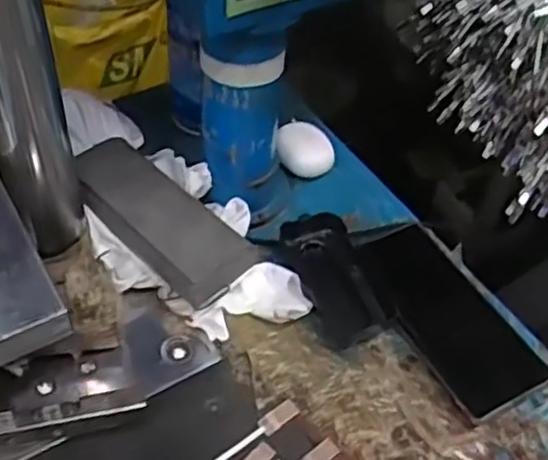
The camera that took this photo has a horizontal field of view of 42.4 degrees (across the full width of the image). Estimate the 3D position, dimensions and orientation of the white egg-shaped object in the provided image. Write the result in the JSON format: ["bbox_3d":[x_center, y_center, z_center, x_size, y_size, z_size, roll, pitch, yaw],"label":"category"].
[{"bbox_3d":[0.027,-0.069,0.615,0.050,0.034,0.036,14,49,6],"label":"white egg-shaped object"}]

